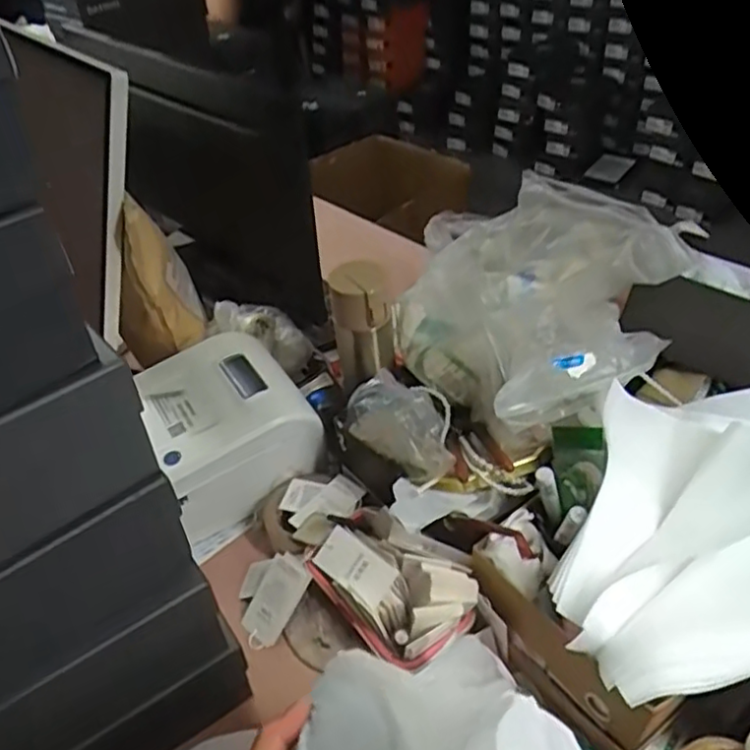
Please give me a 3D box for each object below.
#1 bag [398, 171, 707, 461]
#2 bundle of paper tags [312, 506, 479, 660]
[{"bbox_3d":[0.166,-0.077,0.718,0.232,0.169,0.276,-21,44,-19],"label":"bag"},{"bbox_3d":[0.015,0.183,0.612,0.101,0.054,0.152,-34,50,-30],"label":"bundle of paper tags"}]

